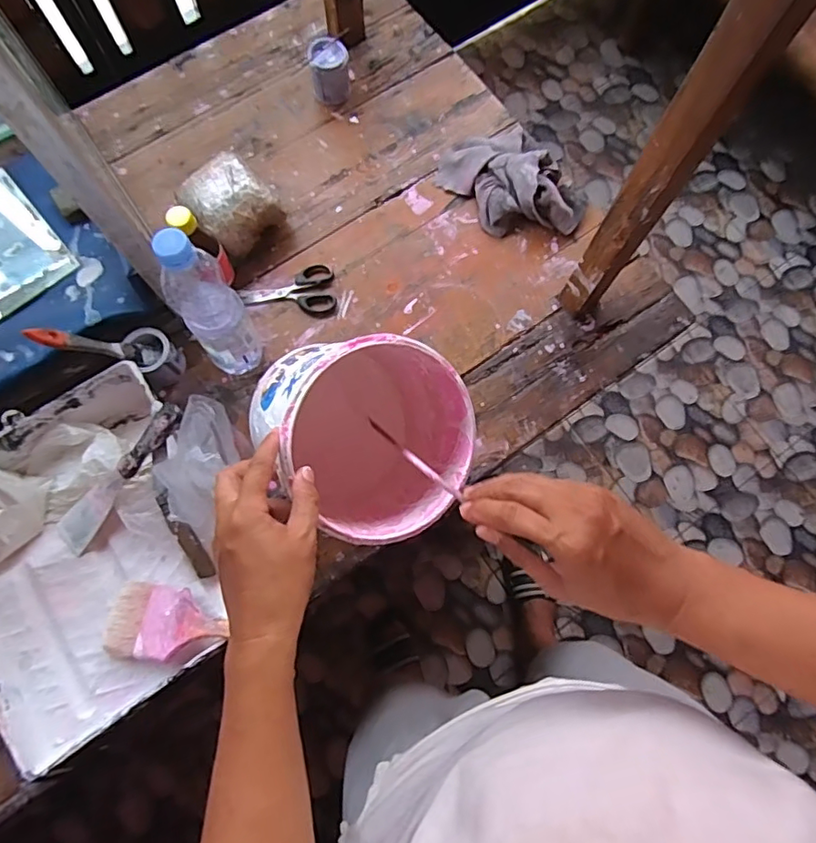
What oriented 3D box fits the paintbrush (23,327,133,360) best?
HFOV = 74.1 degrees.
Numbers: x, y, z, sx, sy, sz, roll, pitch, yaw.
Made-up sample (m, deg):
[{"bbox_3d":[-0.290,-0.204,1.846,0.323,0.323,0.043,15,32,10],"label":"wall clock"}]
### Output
[{"bbox_3d":[-0.365,-0.088,0.608,0.009,0.121,0.022,-23,71,35],"label":"paintbrush"}]

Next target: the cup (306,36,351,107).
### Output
[{"bbox_3d":[-0.115,-0.513,0.794,0.058,0.067,0.059,-7,76,-3],"label":"cup"}]

